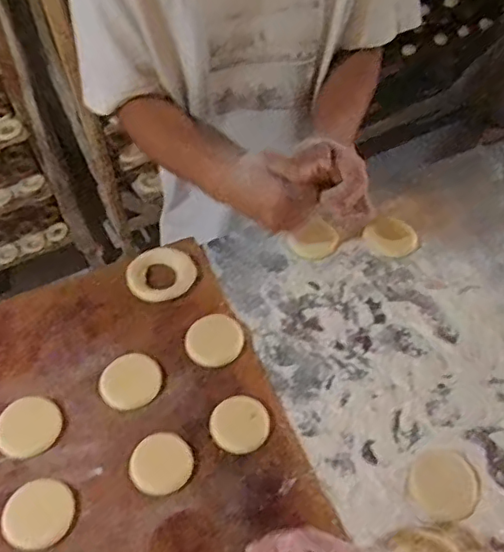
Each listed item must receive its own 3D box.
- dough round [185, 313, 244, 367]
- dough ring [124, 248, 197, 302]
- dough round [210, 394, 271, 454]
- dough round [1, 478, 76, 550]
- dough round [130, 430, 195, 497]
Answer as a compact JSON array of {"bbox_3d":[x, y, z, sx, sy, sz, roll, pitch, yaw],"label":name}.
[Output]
[{"bbox_3d":[-0.042,0.074,0.668,0.065,0.017,0.060,-2,52,3],"label":"dough round"},{"bbox_3d":[-0.114,-0.003,0.725,0.085,0.027,0.065,-21,54,-12],"label":"dough ring"},{"bbox_3d":[-0.012,0.157,0.609,0.060,0.008,0.063,-2,52,3],"label":"dough round"},{"bbox_3d":[-0.207,0.230,0.559,0.066,0.010,0.065,-2,52,3],"label":"dough round"},{"bbox_3d":[-0.091,0.190,0.584,0.061,0.011,0.060,-2,52,3],"label":"dough round"}]

